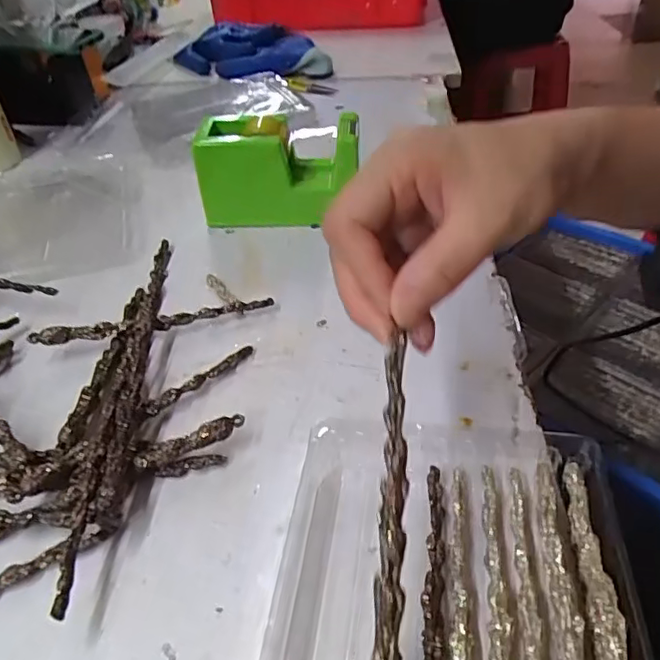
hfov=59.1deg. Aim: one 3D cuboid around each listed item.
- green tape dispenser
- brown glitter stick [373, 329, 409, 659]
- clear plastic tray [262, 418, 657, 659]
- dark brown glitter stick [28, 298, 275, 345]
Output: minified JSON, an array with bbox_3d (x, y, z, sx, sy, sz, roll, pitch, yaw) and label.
[{"bbox_3d":[-0.041,-0.131,0.478,0.129,0.079,0.044,-1,42,3],"label":"green tape dispenser"},{"bbox_3d":[0.024,0.069,0.224,0.010,0.006,0.138,2,72,7],"label":"brown glitter stick"},{"bbox_3d":[0.048,0.113,0.236,0.145,0.028,0.187,3,42,8],"label":"clear plastic tray"},{"bbox_3d":[-0.115,-0.006,0.387,0.154,0.019,0.010,-12,42,-8],"label":"dark brown glitter stick"}]

